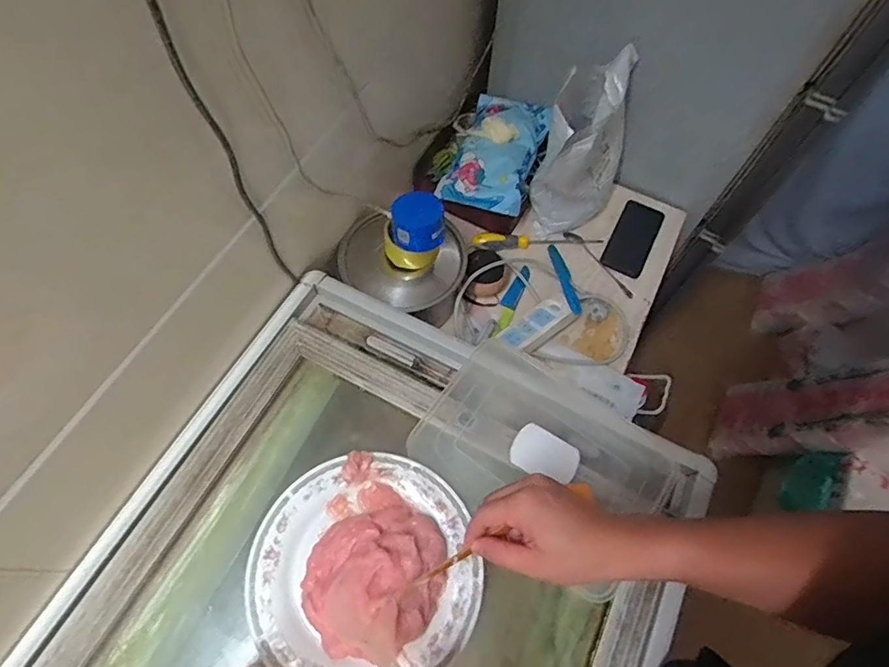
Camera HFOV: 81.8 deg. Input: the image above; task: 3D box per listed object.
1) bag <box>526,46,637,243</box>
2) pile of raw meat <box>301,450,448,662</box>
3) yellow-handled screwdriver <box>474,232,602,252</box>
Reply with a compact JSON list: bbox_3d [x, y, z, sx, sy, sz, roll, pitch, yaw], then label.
[{"bbox_3d":[0.242,-0.311,0.878,0.133,0.282,0.245,20,65,7],"label":"bag"},{"bbox_3d":[-0.070,0.231,0.542,0.141,0.077,0.192,11,64,5],"label":"pile of raw meat"},{"bbox_3d":[0.172,-0.176,0.951,0.238,0.028,0.030,-6,64,-4],"label":"yellow-handled screwdriver"}]

